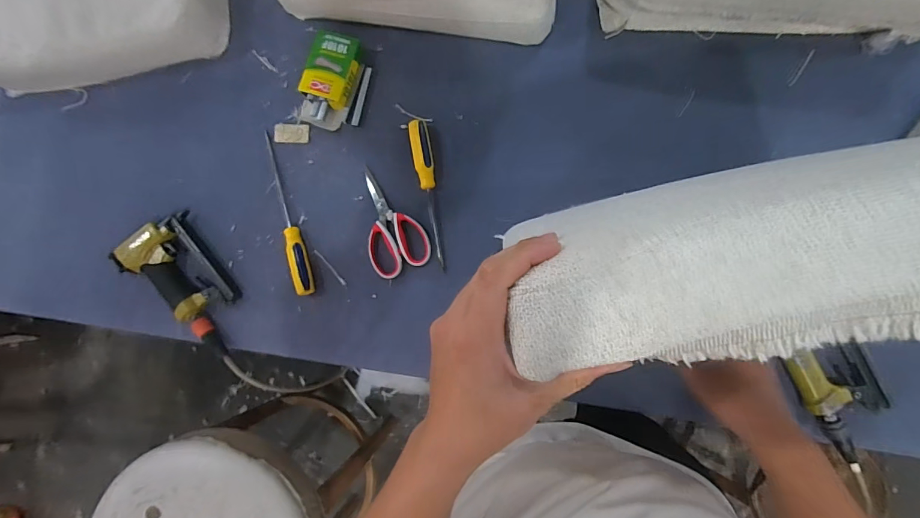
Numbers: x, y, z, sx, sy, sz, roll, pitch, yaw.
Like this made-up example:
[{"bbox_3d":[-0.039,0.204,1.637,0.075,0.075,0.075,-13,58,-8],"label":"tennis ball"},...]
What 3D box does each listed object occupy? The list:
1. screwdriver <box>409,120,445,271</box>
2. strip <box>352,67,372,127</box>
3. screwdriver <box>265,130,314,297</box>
[{"bbox_3d":[-0.049,-0.105,0.672,0.032,0.028,0.236,-10,85,6],"label":"screwdriver"},{"bbox_3d":[-0.165,-0.276,0.705,0.012,0.005,0.102,16,88,8],"label":"strip"},{"bbox_3d":[-0.289,-0.079,0.696,0.029,0.025,0.287,-16,85,5],"label":"screwdriver"}]

